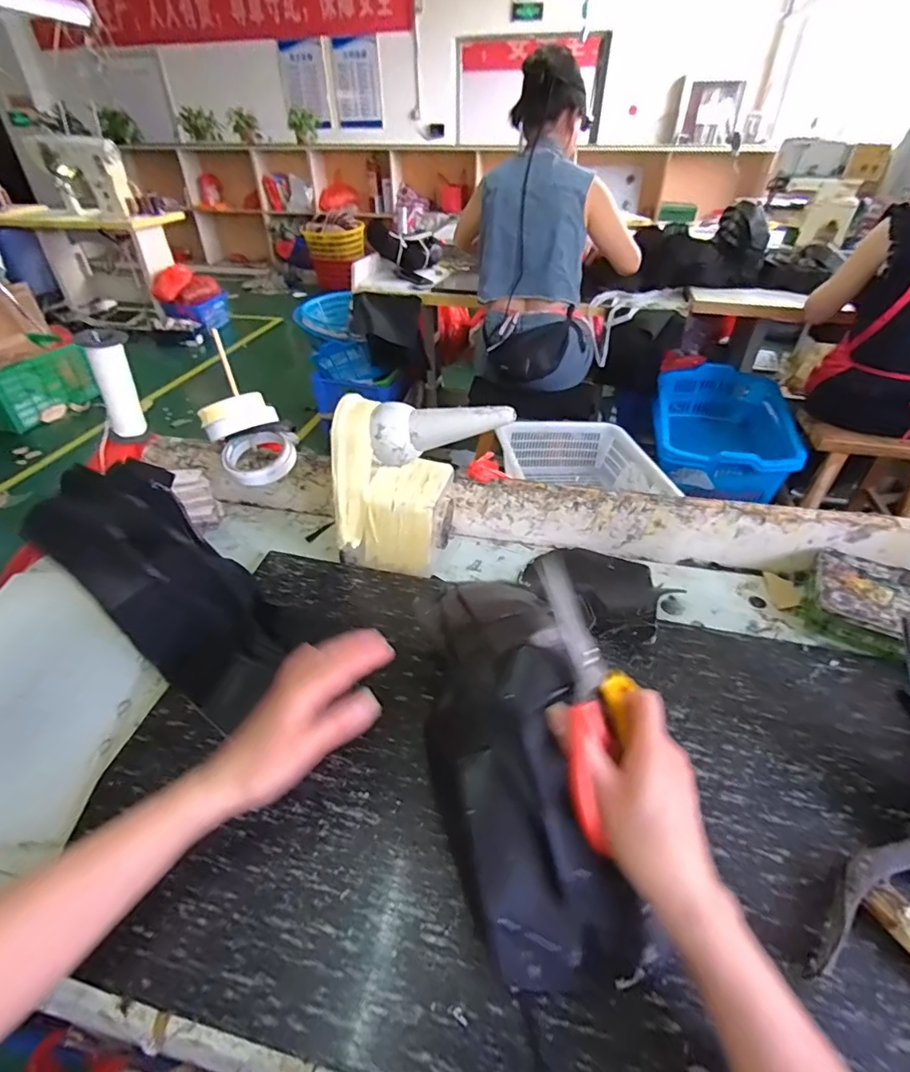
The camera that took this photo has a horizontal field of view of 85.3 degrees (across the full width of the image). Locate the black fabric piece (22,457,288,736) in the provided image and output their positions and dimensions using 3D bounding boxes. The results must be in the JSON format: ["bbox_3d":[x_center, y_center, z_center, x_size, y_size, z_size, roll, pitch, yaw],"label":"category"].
[{"bbox_3d":[-0.288,0.052,0.509,0.289,0.071,0.125,50,51,0],"label":"black fabric piece"}]

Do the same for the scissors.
[{"bbox_3d":[0.096,0.105,0.347,0.067,0.018,0.184,5,70,-31],"label":"scissors"}]

